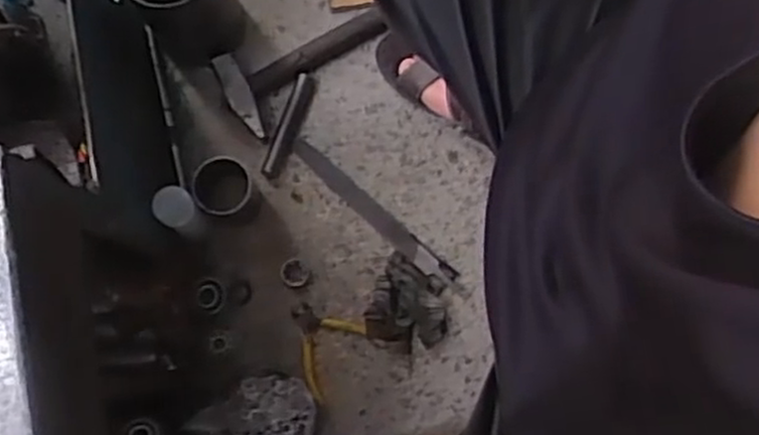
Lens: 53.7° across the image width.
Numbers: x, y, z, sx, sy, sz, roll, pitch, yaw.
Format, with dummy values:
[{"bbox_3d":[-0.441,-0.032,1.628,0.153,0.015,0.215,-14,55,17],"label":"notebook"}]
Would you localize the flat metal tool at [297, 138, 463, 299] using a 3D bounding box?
[{"bbox_3d":[-0.002,-0.002,0.954,0.279,0.008,0.028,42,83,8],"label":"flat metal tool"}]

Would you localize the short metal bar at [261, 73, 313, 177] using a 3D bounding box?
[{"bbox_3d":[-0.117,-0.119,0.973,0.024,0.015,0.144,19,80,4],"label":"short metal bar"}]

